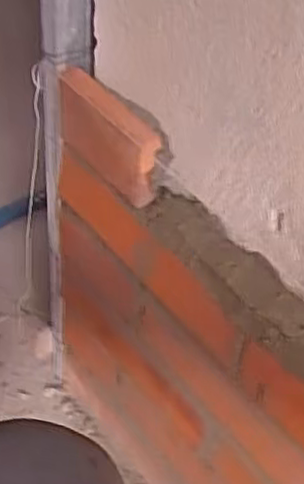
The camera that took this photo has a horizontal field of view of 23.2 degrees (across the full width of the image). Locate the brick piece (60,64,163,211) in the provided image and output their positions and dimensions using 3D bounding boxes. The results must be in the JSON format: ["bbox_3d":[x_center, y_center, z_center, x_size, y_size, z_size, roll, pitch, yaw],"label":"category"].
[{"bbox_3d":[-0.032,-0.080,0.559,0.025,0.063,0.100,-27,53,-29],"label":"brick piece"}]

